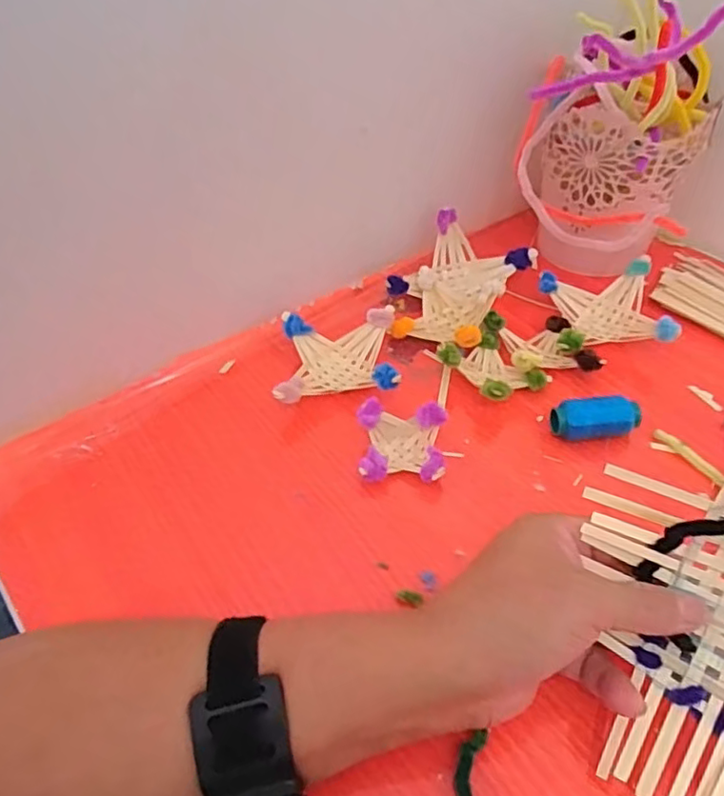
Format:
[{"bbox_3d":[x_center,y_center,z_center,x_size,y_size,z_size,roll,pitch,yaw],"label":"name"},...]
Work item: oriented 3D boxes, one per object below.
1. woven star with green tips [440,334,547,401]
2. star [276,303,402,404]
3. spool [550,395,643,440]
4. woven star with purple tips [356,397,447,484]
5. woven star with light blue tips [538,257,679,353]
[{"bbox_3d":[0.092,-0.021,0.432,0.059,0.030,0.061,-31,53,-23],"label":"woven star with green tips"},{"bbox_3d":[-0.016,-0.026,0.438,0.081,0.034,0.080,-3,47,0],"label":"star"},{"bbox_3d":[0.153,0.016,0.398,0.057,0.024,0.023,-5,47,-1],"label":"spool"},{"bbox_3d":[0.026,0.030,0.388,0.053,0.030,0.050,1,47,4],"label":"woven star with purple tips"},{"bbox_3d":[0.186,-0.069,0.464,0.080,0.032,0.082,-3,47,1],"label":"woven star with light blue tips"}]

